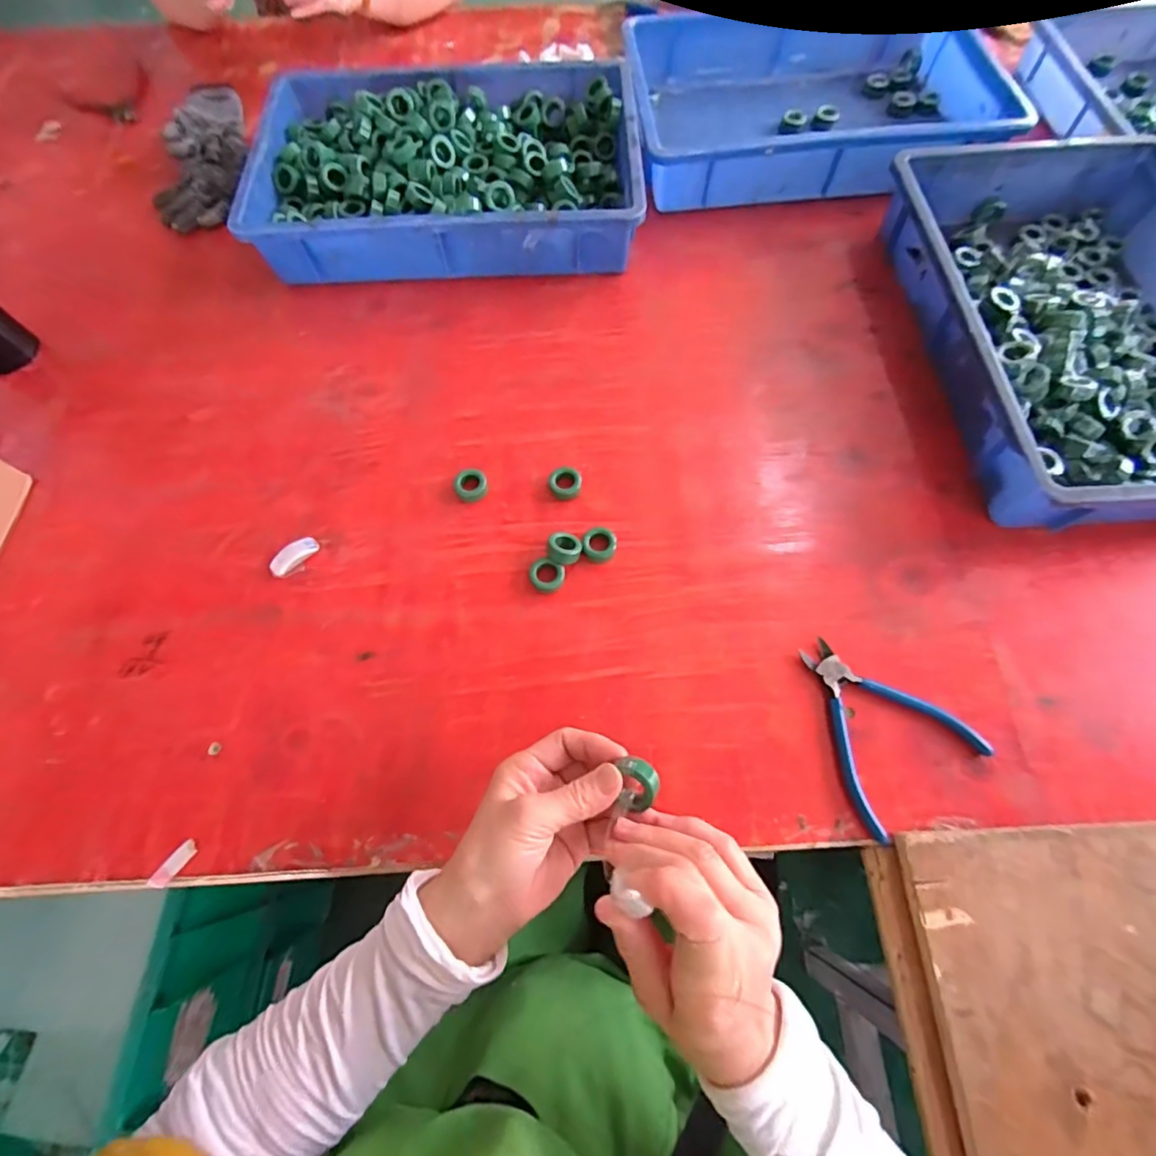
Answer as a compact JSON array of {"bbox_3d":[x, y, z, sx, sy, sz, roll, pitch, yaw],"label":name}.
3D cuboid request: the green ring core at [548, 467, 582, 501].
[{"bbox_3d":[-0.012,-0.089,0.515,0.031,0.014,0.029,-1,67,1],"label":"green ring core"}]

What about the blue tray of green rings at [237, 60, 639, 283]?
[{"bbox_3d":[-0.151,-0.488,0.654,0.432,0.085,0.296,-2,67,1],"label":"blue tray of green rings"}]

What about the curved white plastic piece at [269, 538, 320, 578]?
[{"bbox_3d":[-0.261,-0.021,0.498,0.019,0.009,0.046,41,74,17],"label":"curved white plastic piece"}]

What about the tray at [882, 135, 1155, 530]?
[{"bbox_3d":[0.501,-0.254,0.545,0.288,0.081,0.437,-5,67,-1],"label":"tray"}]

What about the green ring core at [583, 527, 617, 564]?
[{"bbox_3d":[0.020,-0.029,0.491,0.029,0.013,0.031,-1,67,1],"label":"green ring core"}]

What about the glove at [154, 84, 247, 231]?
[{"bbox_3d":[-0.490,-0.563,0.721,0.090,0.040,0.271,-9,67,-2],"label":"glove"}]

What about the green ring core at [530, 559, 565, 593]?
[{"bbox_3d":[-0.027,-0.002,0.481,0.030,0.013,0.028,-1,67,1],"label":"green ring core"}]

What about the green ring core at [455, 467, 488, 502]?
[{"bbox_3d":[-0.102,-0.088,0.517,0.030,0.014,0.032,-1,67,1],"label":"green ring core"}]

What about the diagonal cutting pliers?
[{"bbox_3d":[0.232,0.112,0.430,0.116,0.011,0.137,-33,70,-12],"label":"diagonal cutting pliers"}]

